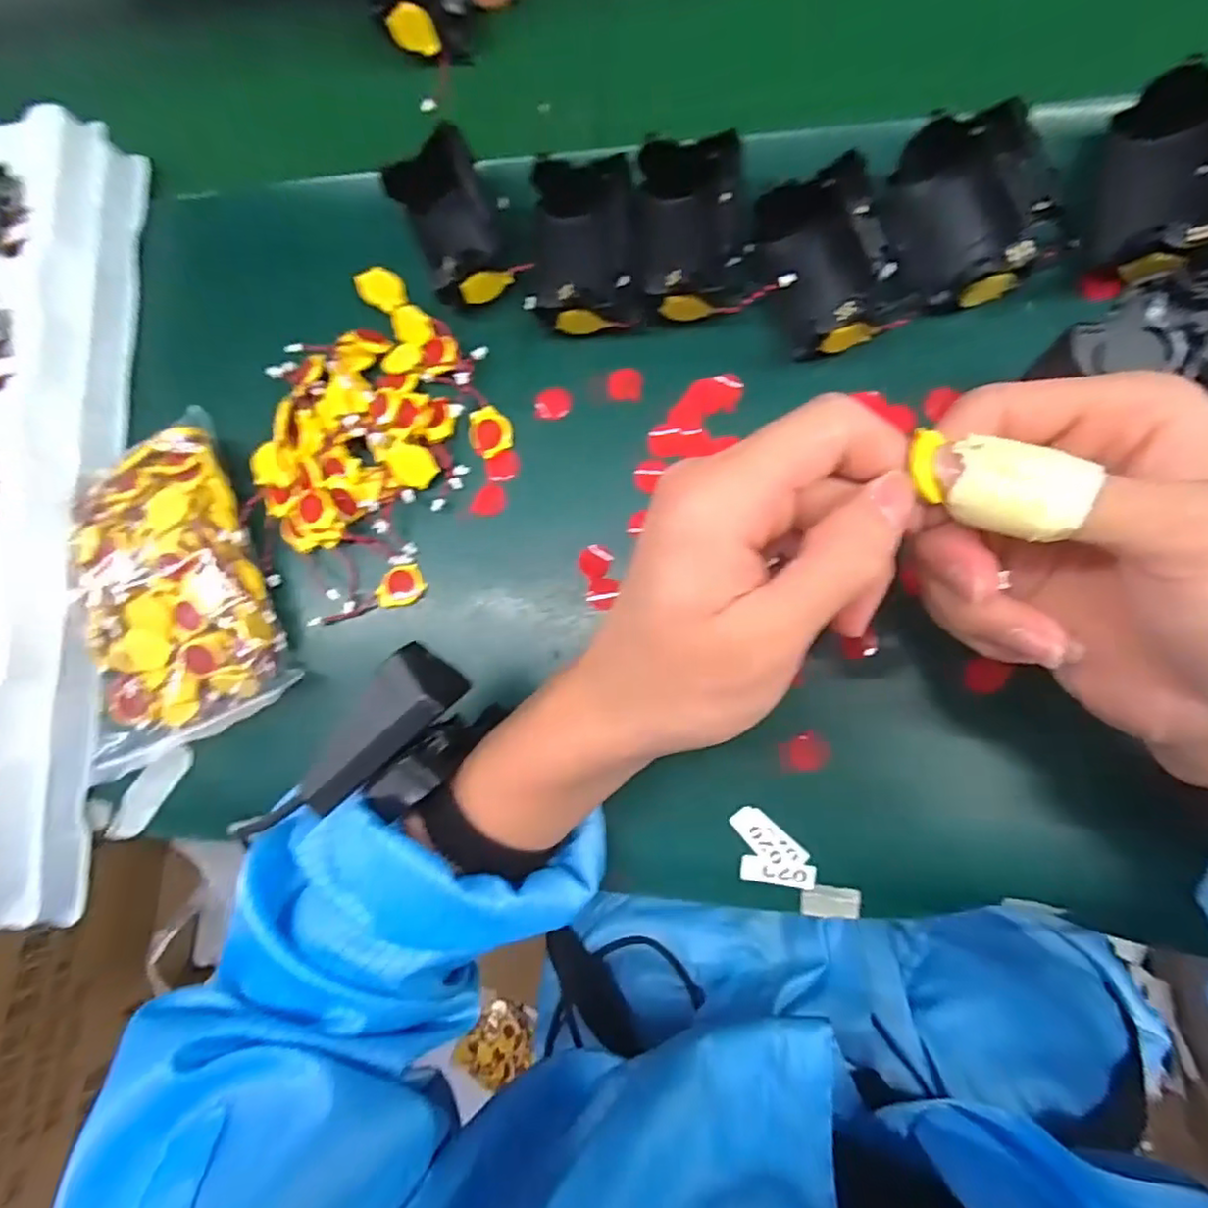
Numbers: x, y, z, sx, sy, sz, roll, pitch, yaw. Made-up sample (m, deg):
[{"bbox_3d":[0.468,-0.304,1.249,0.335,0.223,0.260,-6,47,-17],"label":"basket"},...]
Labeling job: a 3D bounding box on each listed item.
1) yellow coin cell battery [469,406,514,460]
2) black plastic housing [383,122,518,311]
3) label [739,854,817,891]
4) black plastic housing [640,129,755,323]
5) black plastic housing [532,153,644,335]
[{"bbox_3d":[-0.057,-0.087,0.320,0.021,0.004,0.025,-24,83,3],"label":"yellow coin cell battery"},{"bbox_3d":[-0.073,-0.184,0.309,0.042,0.031,0.068,-27,79,6],"label":"black plastic housing"},{"bbox_3d":[0.076,0.117,0.280,0.032,0.004,0.010,7,84,11],"label":"label"},{"bbox_3d":[0.041,-0.171,0.293,0.050,0.038,0.077,-3,83,9],"label":"black plastic housing"},{"bbox_3d":[-0.010,-0.168,0.303,0.052,0.036,0.072,-6,83,8],"label":"black plastic housing"}]

